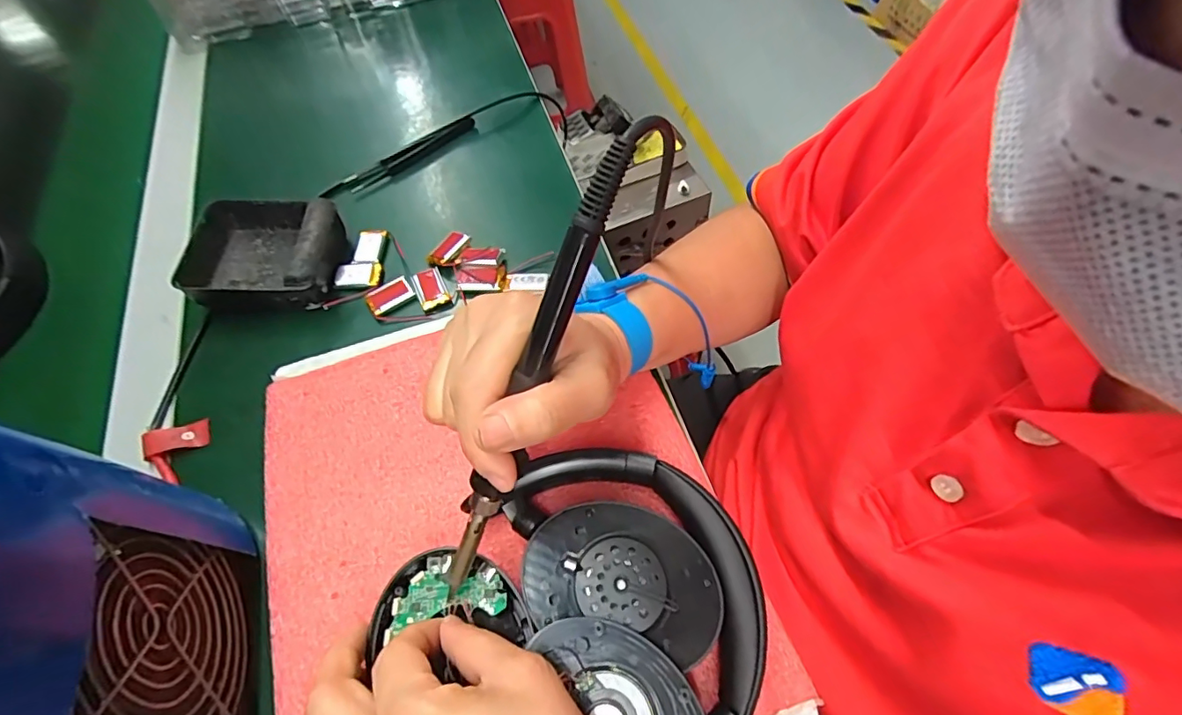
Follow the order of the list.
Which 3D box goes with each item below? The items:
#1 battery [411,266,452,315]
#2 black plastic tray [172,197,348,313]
[{"bbox_3d":[-0.112,-0.048,0.374,0.020,0.007,0.033,-25,62,-12],"label":"battery"},{"bbox_3d":[-0.230,-0.073,0.379,0.102,0.033,0.084,2,60,3],"label":"black plastic tray"}]

